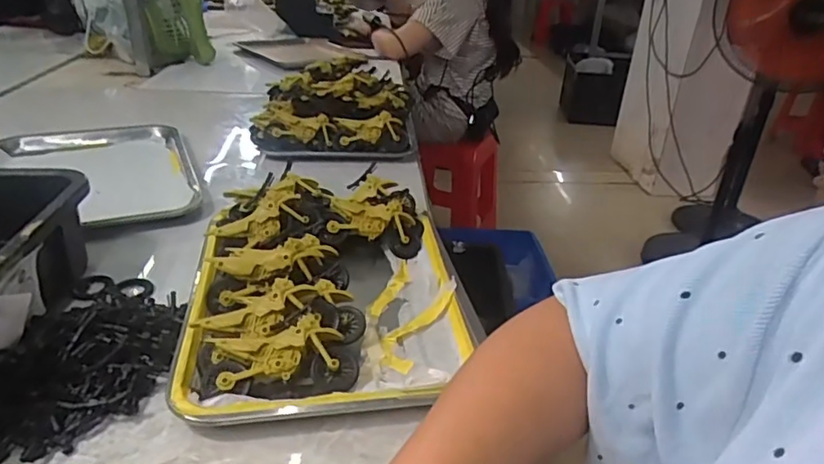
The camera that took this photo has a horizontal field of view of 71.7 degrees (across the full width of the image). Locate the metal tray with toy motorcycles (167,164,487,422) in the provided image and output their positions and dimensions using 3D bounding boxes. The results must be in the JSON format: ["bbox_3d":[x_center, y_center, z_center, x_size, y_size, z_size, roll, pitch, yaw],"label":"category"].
[{"bbox_3d":[-0.080,0.038,0.561,0.254,0.059,0.330,-3,29,-10],"label":"metal tray with toy motorcycles"}]

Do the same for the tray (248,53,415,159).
[{"bbox_3d":[-0.130,-0.219,0.967,0.261,0.106,0.232,-1,28,-7],"label":"tray"}]

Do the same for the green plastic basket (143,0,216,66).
[{"bbox_3d":[-0.569,-0.536,1.381,0.141,0.241,0.131,-10,31,-22],"label":"green plastic basket"}]

